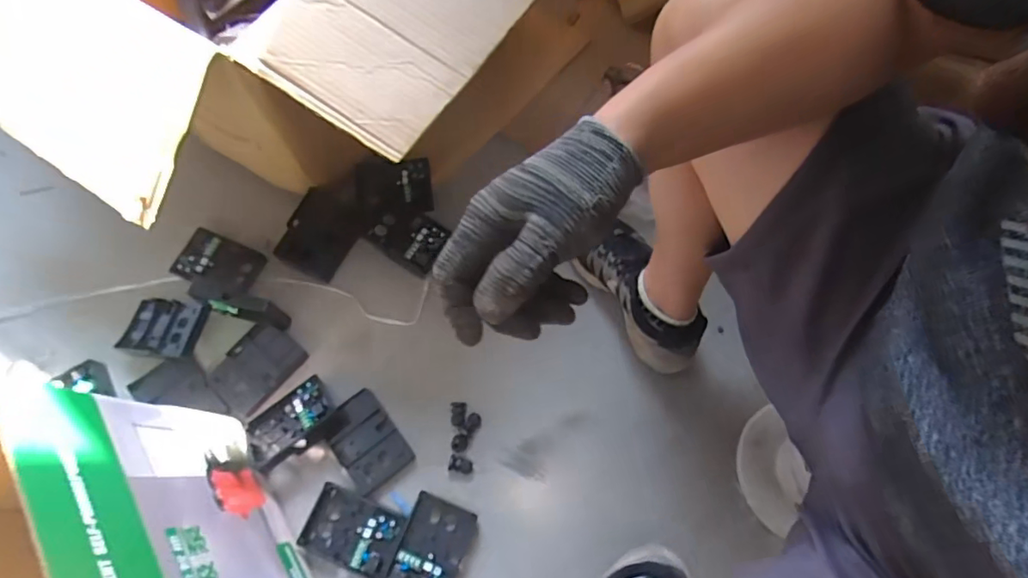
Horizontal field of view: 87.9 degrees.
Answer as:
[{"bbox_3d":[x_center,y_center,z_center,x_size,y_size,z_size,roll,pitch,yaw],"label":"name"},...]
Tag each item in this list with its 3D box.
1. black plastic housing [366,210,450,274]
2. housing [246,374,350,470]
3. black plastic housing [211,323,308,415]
[{"bbox_3d":[-0.176,-0.088,0.867,0.127,0.024,0.088,29,74,11],"label":"black plastic housing"},{"bbox_3d":[-0.315,0.190,0.754,0.128,0.036,0.091,-34,72,-13],"label":"housing"},{"bbox_3d":[-0.380,0.116,0.786,0.093,0.016,0.121,35,75,12],"label":"black plastic housing"}]

